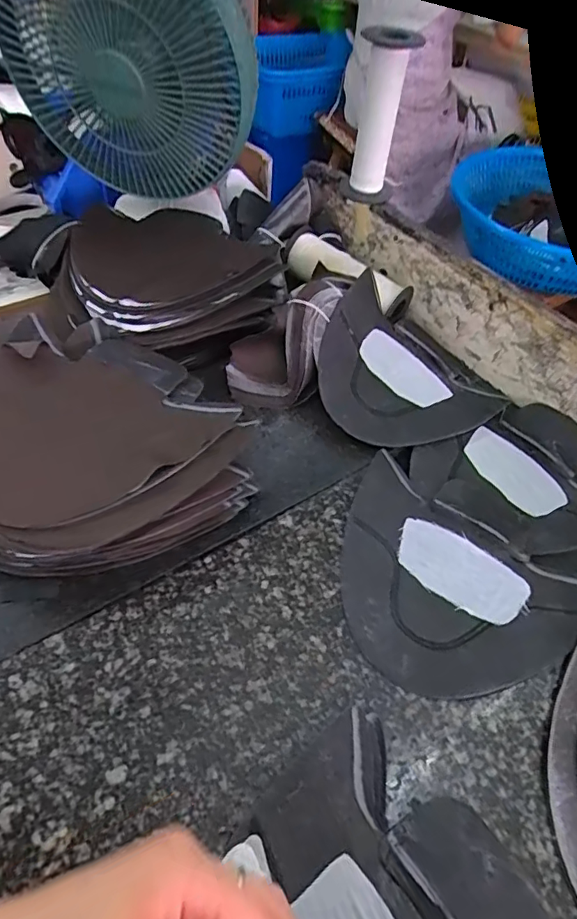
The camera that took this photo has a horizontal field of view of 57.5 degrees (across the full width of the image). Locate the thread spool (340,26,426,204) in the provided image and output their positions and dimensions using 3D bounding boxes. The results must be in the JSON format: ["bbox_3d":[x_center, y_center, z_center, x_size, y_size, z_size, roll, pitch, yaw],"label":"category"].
[{"bbox_3d":[0.091,-0.345,0.536,0.053,0.153,0.047,3,50,1],"label":"thread spool"}]

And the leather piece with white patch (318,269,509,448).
[{"bbox_3d":[0.106,-0.082,0.477,0.163,0.051,0.149,27,53,17],"label":"leather piece with white patch"}]

